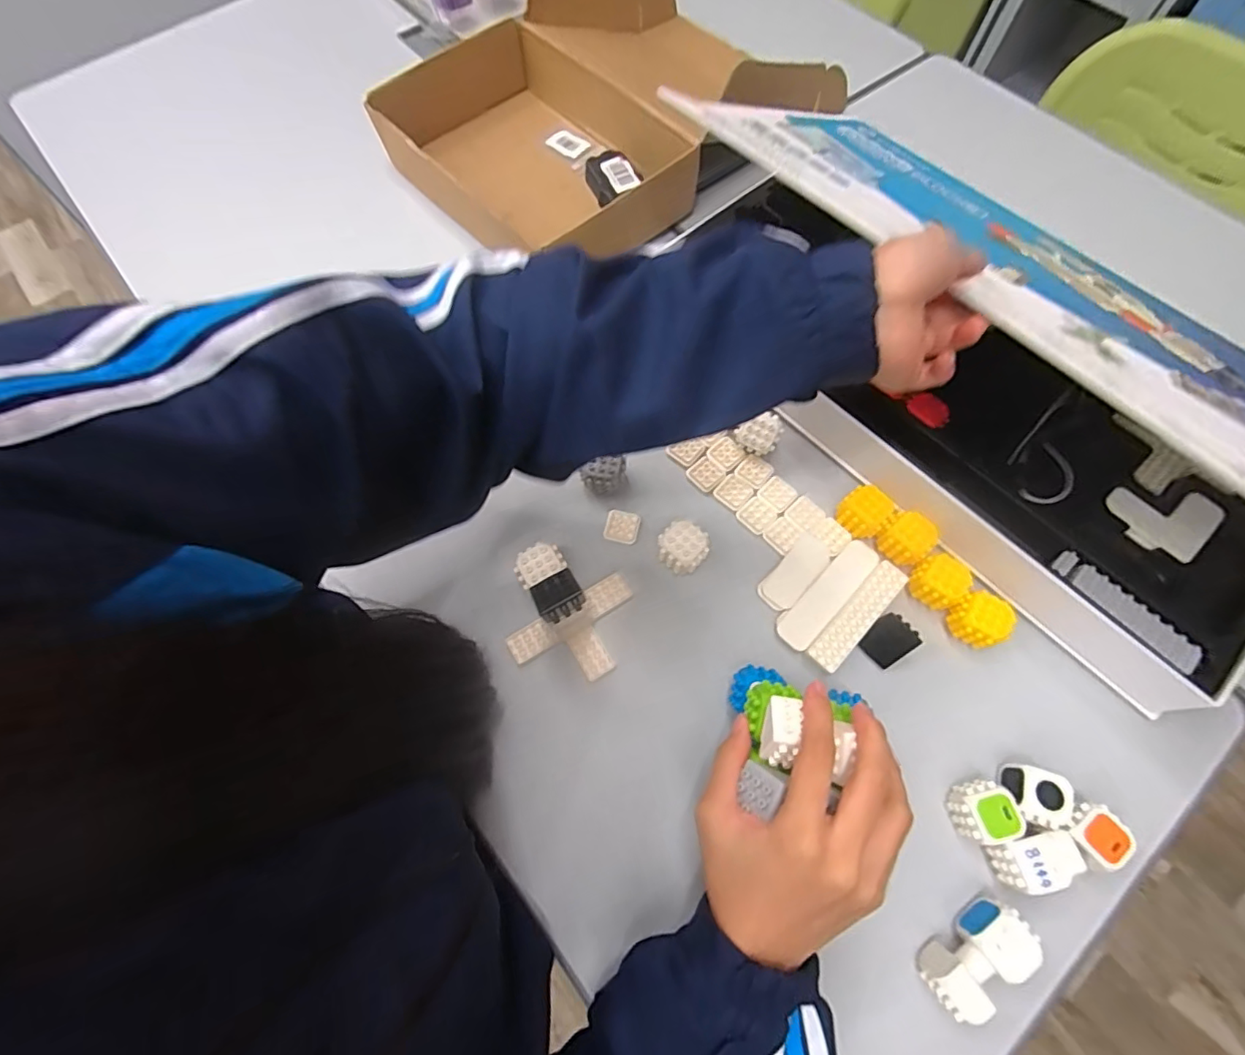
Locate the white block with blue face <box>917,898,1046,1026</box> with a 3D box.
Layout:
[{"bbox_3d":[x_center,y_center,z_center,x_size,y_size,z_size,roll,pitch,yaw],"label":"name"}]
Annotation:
[{"bbox_3d":[0.220,0.268,0.330,0.068,0.029,0.034,-37,73,-13],"label":"white block with blue face"}]

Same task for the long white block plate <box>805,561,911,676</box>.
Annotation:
[{"bbox_3d":[0.183,0.069,0.416,0.024,0.006,0.103,42,74,15],"label":"long white block plate"}]

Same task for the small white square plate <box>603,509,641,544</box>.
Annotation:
[{"bbox_3d":[0.000,0.000,0.456,0.029,0.006,0.027,13,69,5],"label":"small white square plate"}]

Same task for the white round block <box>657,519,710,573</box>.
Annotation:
[{"bbox_3d":[0.049,0.018,0.435,0.037,0.031,0.037,0,69,0],"label":"white round block"}]

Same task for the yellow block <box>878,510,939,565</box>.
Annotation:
[{"bbox_3d":[0.232,0.008,0.432,0.041,0.025,0.036,-37,73,-13],"label":"yellow block"}]

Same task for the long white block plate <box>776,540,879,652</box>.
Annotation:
[{"bbox_3d":[0.166,0.053,0.428,0.108,0.007,0.030,-41,74,-14],"label":"long white block plate"}]

